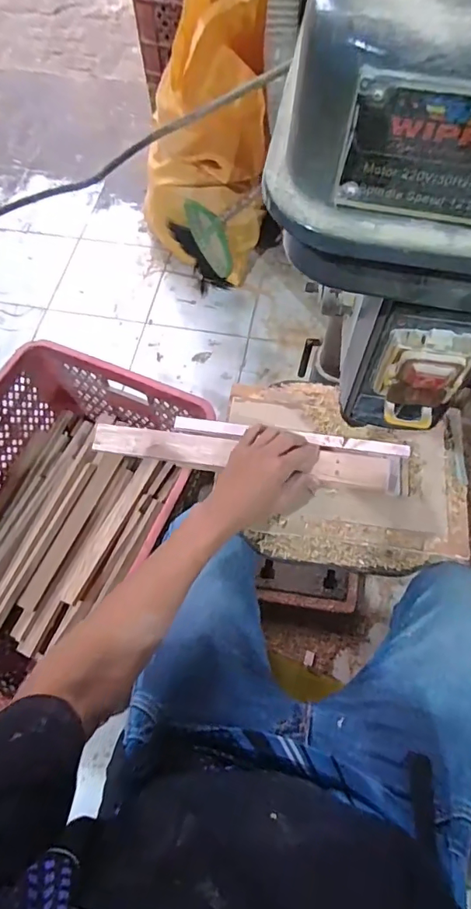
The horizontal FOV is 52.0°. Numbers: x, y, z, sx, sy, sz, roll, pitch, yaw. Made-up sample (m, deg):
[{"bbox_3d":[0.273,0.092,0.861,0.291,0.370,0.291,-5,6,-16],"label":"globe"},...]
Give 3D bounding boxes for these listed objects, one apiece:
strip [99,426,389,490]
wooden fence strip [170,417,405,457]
[{"bbox_3d":[0.001,0.001,0.612,0.374,0.023,0.039,8,65,10],"label":"strip"},{"bbox_3d":[0.071,-0.024,0.627,0.302,0.014,0.022,8,65,3],"label":"wooden fence strip"}]

